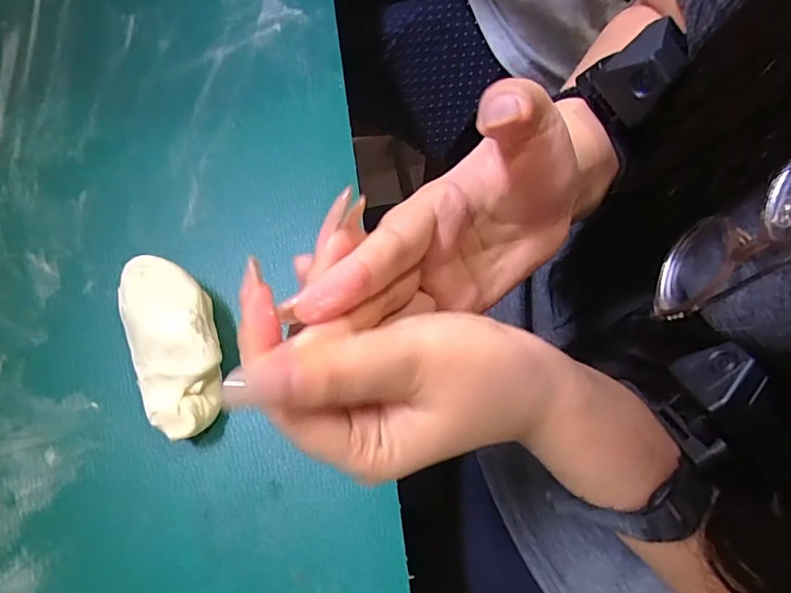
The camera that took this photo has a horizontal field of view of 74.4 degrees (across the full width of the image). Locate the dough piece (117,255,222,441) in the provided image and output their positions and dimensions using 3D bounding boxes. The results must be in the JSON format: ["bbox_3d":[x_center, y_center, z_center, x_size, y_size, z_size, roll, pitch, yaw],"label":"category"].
[{"bbox_3d":[-0.131,0.026,0.313,0.054,0.043,0.115,-19,73,-5],"label":"dough piece"}]

